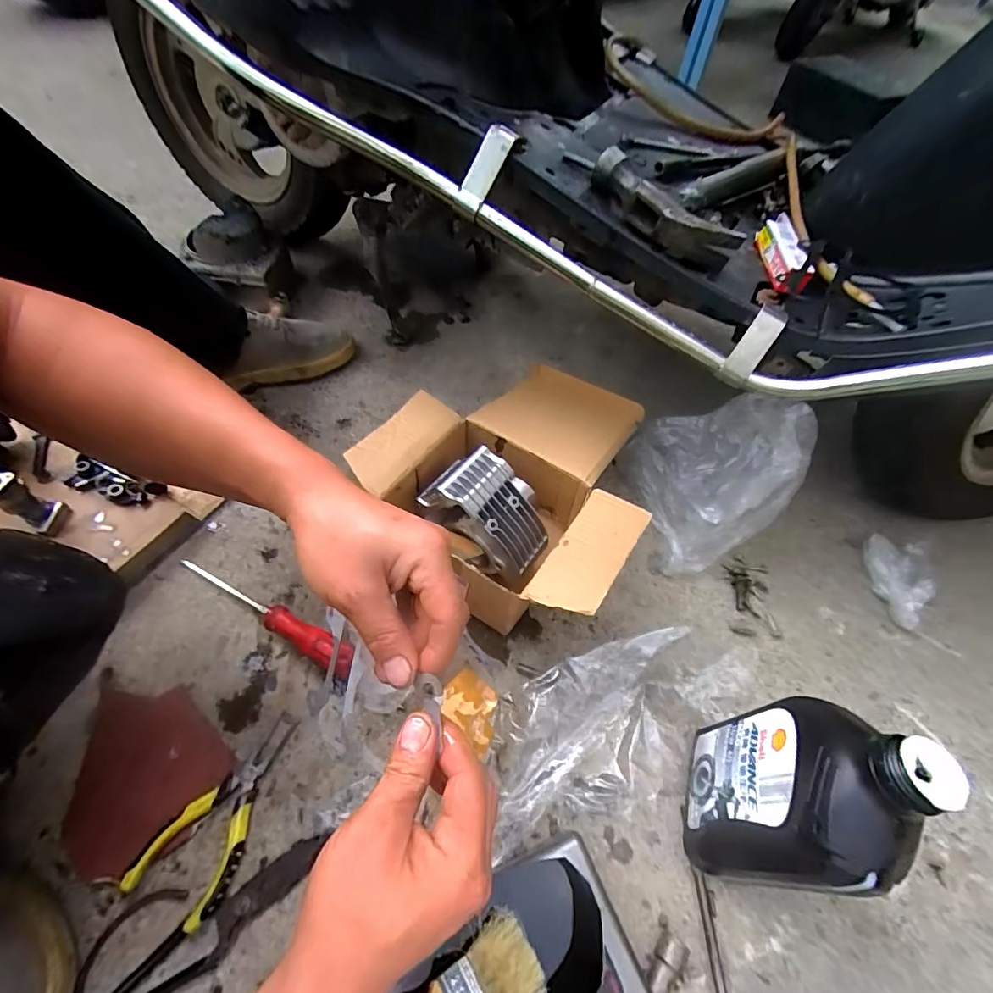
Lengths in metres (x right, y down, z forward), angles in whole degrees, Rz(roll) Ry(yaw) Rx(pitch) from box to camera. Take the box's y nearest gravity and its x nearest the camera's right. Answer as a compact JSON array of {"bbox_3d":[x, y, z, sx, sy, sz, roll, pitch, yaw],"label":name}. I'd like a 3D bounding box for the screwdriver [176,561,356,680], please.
[{"bbox_3d":[-0.251,0.122,0.511,0.239,0.035,0.029,26,58,14],"label":"screwdriver"}]

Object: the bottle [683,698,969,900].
[{"bbox_3d":[0.213,0.219,0.352,0.072,0.223,0.120,23,58,10],"label":"bottle"}]

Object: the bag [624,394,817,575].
[{"bbox_3d":[0.245,-0.043,0.556,0.127,0.185,0.191,-13,57,-11],"label":"bag"}]

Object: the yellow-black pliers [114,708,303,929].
[{"bbox_3d":[-0.234,0.269,0.419,0.076,0.022,0.154,21,57,11],"label":"yellow-black pliers"}]

